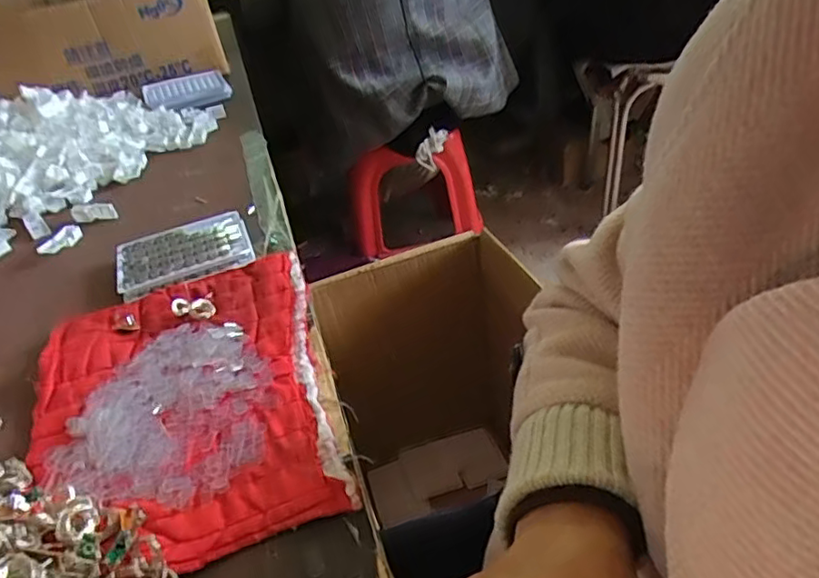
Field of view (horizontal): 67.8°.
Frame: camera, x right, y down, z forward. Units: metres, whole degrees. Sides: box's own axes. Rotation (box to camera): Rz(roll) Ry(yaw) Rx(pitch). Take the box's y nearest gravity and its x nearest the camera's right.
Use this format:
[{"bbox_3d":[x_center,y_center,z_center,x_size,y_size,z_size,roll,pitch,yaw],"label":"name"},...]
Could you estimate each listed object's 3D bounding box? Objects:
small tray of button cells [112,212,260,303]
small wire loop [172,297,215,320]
[{"bbox_3d":[-0.233,-0.041,0.627,0.131,0.013,0.100,-19,40,-14],"label":"small tray of button cells"},{"bbox_3d":[-0.194,0.017,0.549,0.037,0.014,0.020,6,32,-25],"label":"small wire loop"}]

